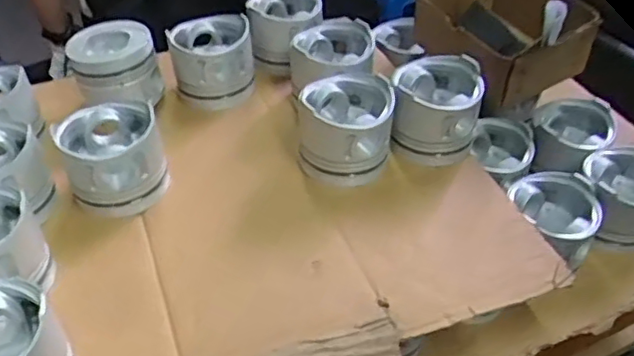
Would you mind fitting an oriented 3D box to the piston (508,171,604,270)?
[{"bbox_3d":[0.273,0.052,0.738,0.096,0.075,0.104,4,42,7],"label":"piston"}]

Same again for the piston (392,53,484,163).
[{"bbox_3d":[0.138,-0.082,0.739,0.098,0.081,0.105,6,43,9],"label":"piston"}]

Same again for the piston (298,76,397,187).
[{"bbox_3d":[0.032,-0.053,0.725,0.104,0.090,0.105,-1,42,1],"label":"piston"}]

